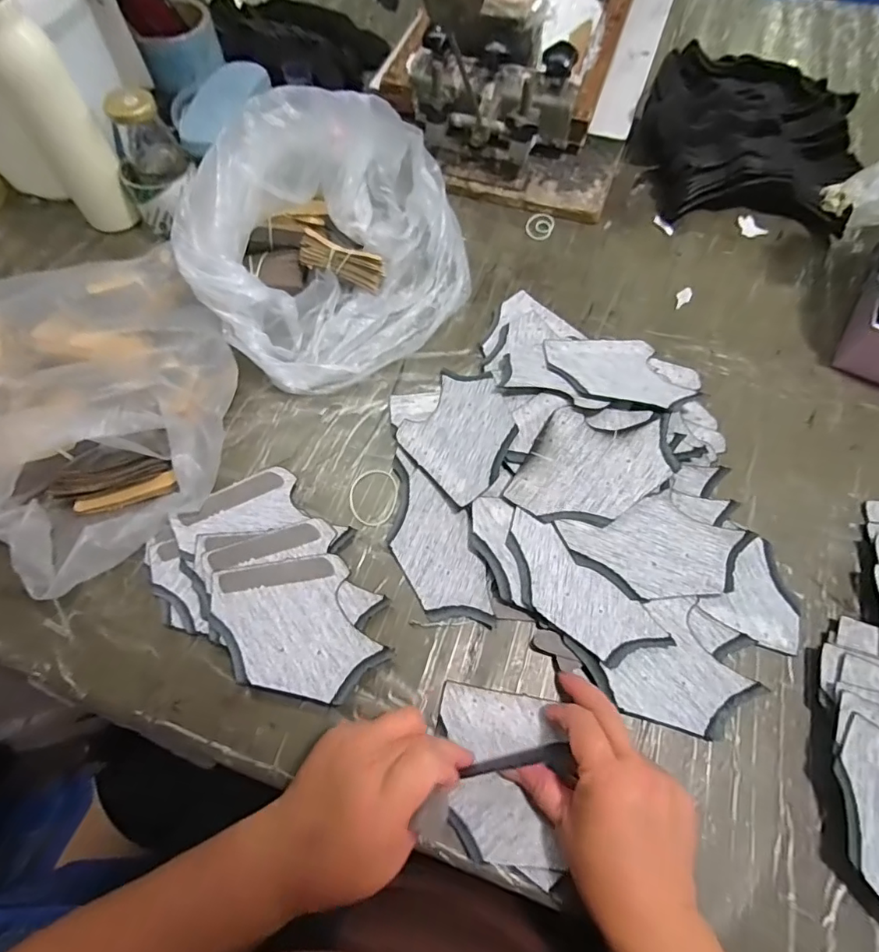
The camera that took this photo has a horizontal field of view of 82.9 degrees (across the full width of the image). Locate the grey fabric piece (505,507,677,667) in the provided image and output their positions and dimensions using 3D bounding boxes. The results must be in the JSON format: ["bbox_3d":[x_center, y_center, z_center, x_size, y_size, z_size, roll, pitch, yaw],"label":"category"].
[{"bbox_3d":[0.104,0.091,0.392,0.060,0.004,0.141,-42,70,-19],"label":"grey fabric piece"}]

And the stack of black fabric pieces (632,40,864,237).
[{"bbox_3d":[0.364,-0.397,0.590,0.239,0.084,0.250,26,70,11],"label":"stack of black fabric pieces"}]

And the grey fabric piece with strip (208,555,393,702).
[{"bbox_3d":[-0.111,0.115,0.384,0.101,0.009,0.125,-27,69,-11],"label":"grey fabric piece with strip"}]

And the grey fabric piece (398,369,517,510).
[{"bbox_3d":[0.023,-0.042,0.456,0.110,0.015,0.109,-40,68,-21],"label":"grey fabric piece"}]

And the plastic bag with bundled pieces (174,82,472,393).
[{"bbox_3d":[-0.092,-0.231,0.483,0.283,0.162,0.202,-36,68,-15],"label":"plastic bag with bundled pieces"}]

